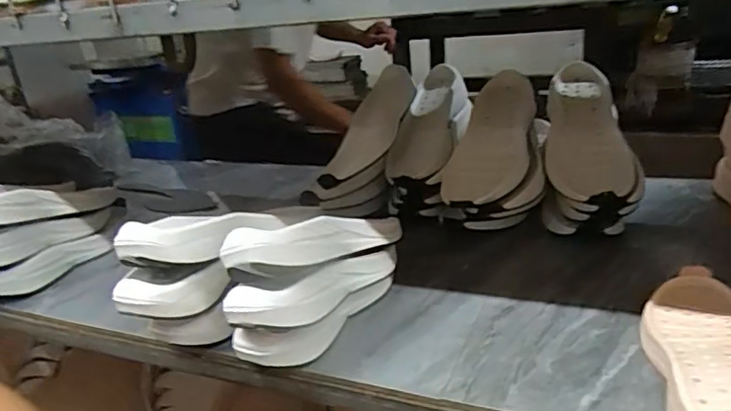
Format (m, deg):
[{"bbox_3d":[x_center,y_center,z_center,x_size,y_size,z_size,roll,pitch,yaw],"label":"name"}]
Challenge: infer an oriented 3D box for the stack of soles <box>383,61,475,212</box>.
[{"bbox_3d":[0.106,-0.120,0.965,0.105,0.068,0.300,1,49,23],"label":"stack of soles"}]

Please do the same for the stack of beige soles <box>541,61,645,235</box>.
[{"bbox_3d":[0.326,-0.093,0.855,0.126,0.101,0.294,-2,53,15],"label":"stack of beige soles"}]

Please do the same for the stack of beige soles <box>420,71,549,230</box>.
[{"bbox_3d":[0.204,-0.080,0.901,0.171,0.121,0.294,3,51,26],"label":"stack of beige soles"}]

